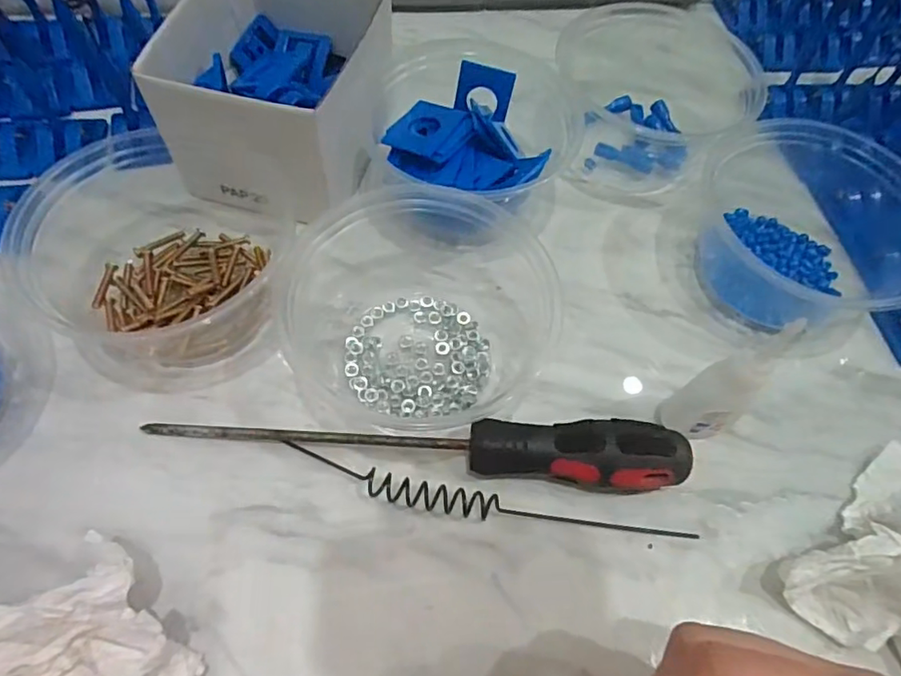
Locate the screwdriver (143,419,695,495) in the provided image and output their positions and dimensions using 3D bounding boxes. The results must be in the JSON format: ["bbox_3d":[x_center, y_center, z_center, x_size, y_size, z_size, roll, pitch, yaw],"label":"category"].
[{"bbox_3d":[-0.014,0.045,0.251,0.229,0.029,0.028,6,62,-1],"label":"screwdriver"}]

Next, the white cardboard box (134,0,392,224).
[{"bbox_3d":[-0.087,-0.140,0.319,0.107,0.075,0.133,17,62,5],"label":"white cardboard box"}]

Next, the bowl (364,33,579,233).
[{"bbox_3d":[0.019,-0.127,0.333,0.111,0.055,0.121,2,62,-3],"label":"bowl"}]

